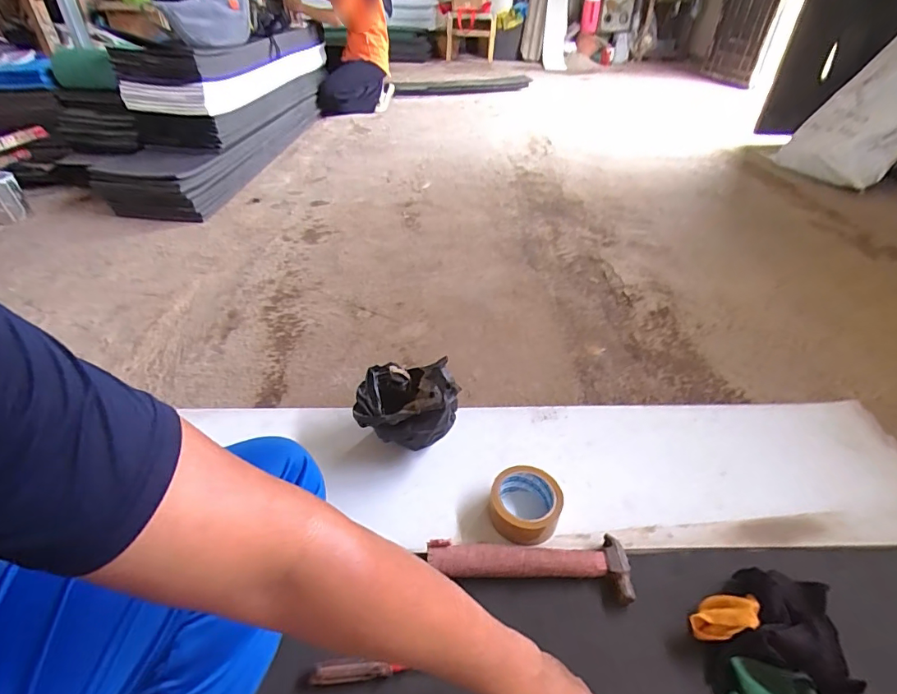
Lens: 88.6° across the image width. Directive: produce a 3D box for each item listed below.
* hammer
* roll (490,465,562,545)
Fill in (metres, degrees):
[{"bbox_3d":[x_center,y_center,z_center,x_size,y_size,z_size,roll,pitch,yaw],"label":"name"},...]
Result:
[{"bbox_3d":[0.105,0.277,0.605,0.260,0.035,0.079,4,39,7],"label":"hammer"},{"bbox_3d":[0.111,0.226,0.662,0.095,0.050,0.100,-1,38,1],"label":"roll"}]

